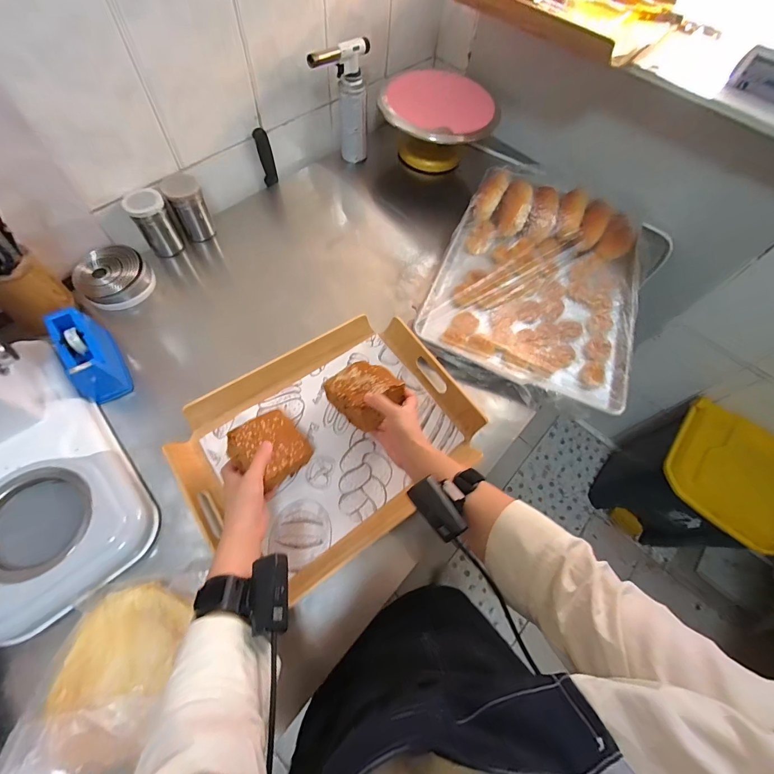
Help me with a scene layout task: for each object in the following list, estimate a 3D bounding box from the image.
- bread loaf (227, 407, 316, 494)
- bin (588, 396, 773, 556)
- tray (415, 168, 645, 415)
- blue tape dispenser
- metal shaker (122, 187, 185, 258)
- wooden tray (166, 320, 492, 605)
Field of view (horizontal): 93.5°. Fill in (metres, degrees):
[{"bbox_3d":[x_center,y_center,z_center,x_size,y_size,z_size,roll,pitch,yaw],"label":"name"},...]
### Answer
[{"bbox_3d":[-0.166,0.086,0.523,0.094,0.045,0.094,46,42,7],"label":"bread loaf"},{"bbox_3d":[0.935,0.314,1.155,0.339,0.499,0.305,42,66,16],"label":"bin"},{"bbox_3d":[0.333,-0.264,0.768,0.392,0.057,0.610,22,62,6],"label":"tray"},{"bbox_3d":[-0.481,-0.051,0.590,0.062,0.096,0.131,-28,68,-19],"label":"blue tape dispenser"},{"bbox_3d":[-0.458,-0.321,0.713,0.069,0.117,0.057,-36,71,-21],"label":"metal shaker"},{"bbox_3d":[-0.082,0.079,0.582,0.436,0.047,0.327,-31,69,-20],"label":"wooden tray"}]

